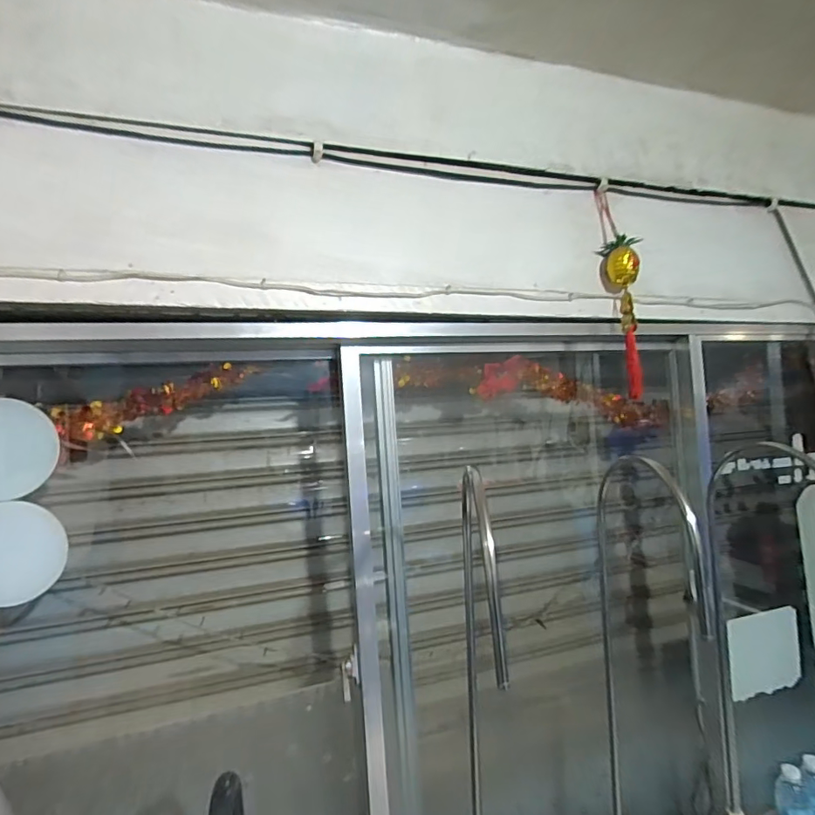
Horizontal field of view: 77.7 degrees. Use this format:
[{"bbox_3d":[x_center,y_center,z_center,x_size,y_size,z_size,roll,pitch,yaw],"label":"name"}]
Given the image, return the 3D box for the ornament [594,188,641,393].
[{"bbox_3d":[0.406,-0.220,0.955,0.069,0.393,0.058,-5,-3,22],"label":"ornament"}]

